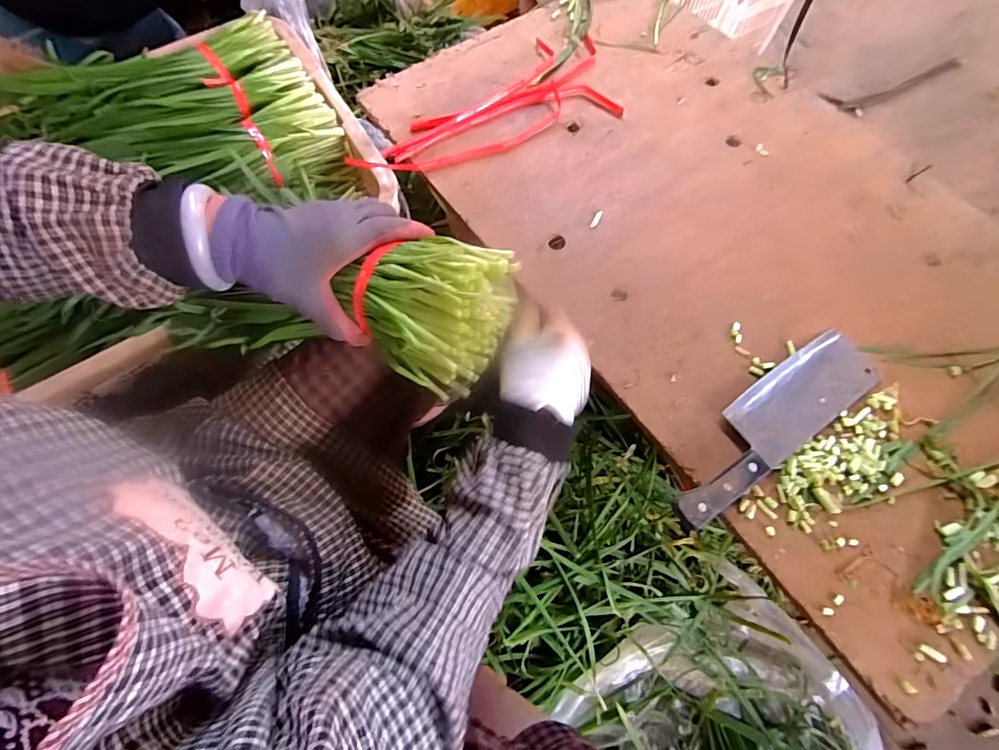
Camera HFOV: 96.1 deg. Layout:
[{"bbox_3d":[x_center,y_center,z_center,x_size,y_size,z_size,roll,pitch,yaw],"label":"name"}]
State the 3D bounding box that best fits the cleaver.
[{"bbox_3d":[0.265,0.045,0.435,0.268,0.023,0.069,-33,72,-12],"label":"cleaver"}]

